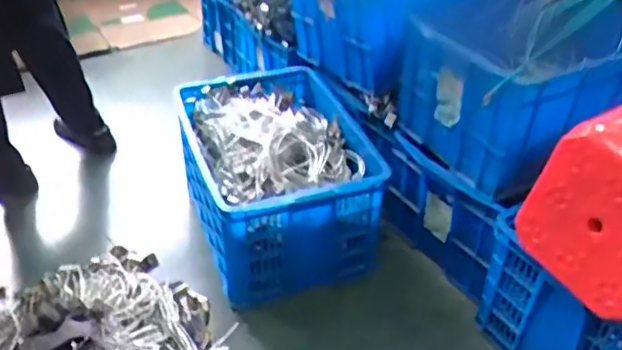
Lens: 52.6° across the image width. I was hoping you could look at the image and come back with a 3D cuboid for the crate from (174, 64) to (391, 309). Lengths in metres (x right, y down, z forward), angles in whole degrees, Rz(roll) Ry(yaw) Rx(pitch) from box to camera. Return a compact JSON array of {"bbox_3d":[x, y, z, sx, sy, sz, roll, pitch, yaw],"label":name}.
[{"bbox_3d":[-0.107,-0.001,1.641,0.403,0.333,0.554,-5,36,-23],"label":"crate"}]

